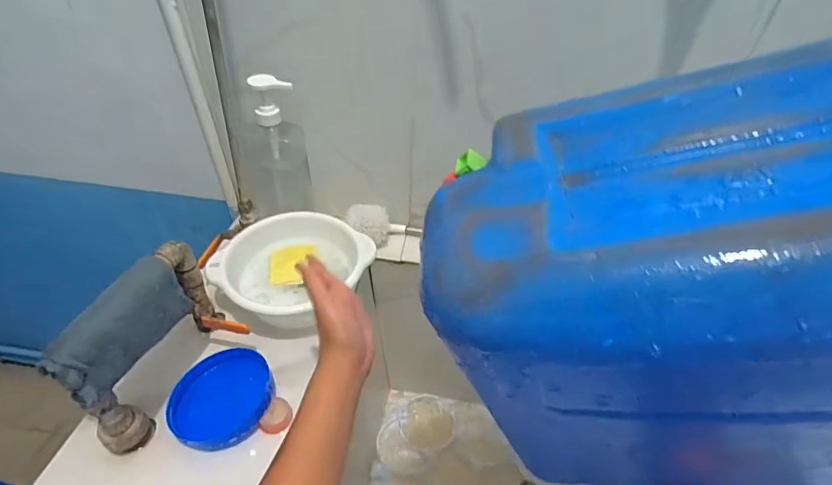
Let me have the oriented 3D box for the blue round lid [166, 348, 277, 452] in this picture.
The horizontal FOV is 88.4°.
[{"bbox_3d":[-0.238,0.187,0.525,0.118,0.022,0.119,-1,51,1],"label":"blue round lid"}]

